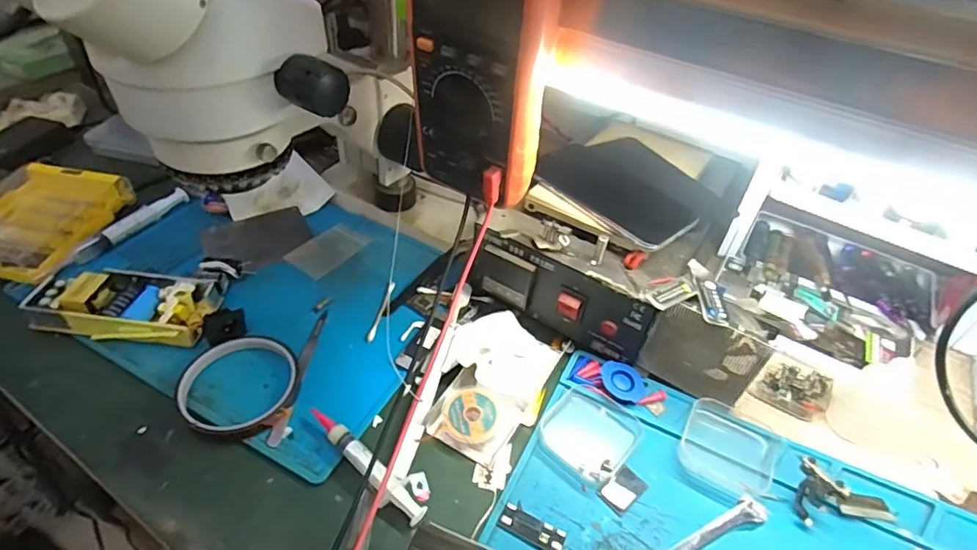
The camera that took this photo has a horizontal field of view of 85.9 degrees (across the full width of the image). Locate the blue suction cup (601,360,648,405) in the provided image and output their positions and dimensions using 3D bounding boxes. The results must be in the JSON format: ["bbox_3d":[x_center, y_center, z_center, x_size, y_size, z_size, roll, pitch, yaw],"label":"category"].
[{"bbox_3d":[0.108,0.086,0.425,0.036,0.008,0.036,7,57,-10],"label":"blue suction cup"}]

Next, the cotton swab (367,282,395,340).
[{"bbox_3d":[-0.096,0.031,0.473,0.006,0.004,0.071,9,45,5],"label":"cotton swab"}]

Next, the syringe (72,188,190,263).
[{"bbox_3d":[-0.351,-0.051,0.520,0.019,0.014,0.123,21,47,16],"label":"syringe"}]

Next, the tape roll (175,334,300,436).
[{"bbox_3d":[-0.190,0.081,0.401,0.084,0.014,0.089,-15,48,-19],"label":"tape roll"}]

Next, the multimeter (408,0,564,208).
[{"bbox_3d":[-0.004,-0.131,0.328,0.086,0.171,0.048,32,49,25],"label":"multimeter"}]

